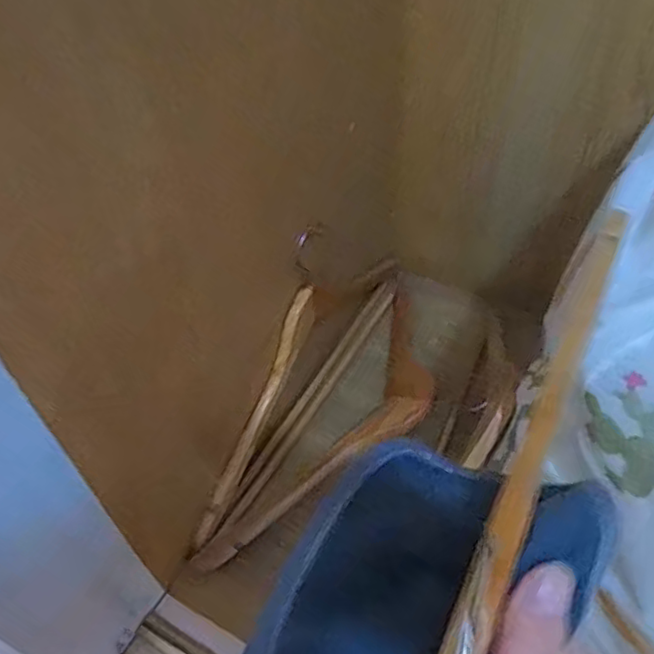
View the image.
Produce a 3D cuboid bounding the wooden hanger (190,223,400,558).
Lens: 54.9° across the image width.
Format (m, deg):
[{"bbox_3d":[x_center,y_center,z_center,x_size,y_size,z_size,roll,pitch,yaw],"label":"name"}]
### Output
[{"bbox_3d":[-0.026,0.015,0.626,0.017,0.215,0.382,24,55,22],"label":"wooden hanger"}]

